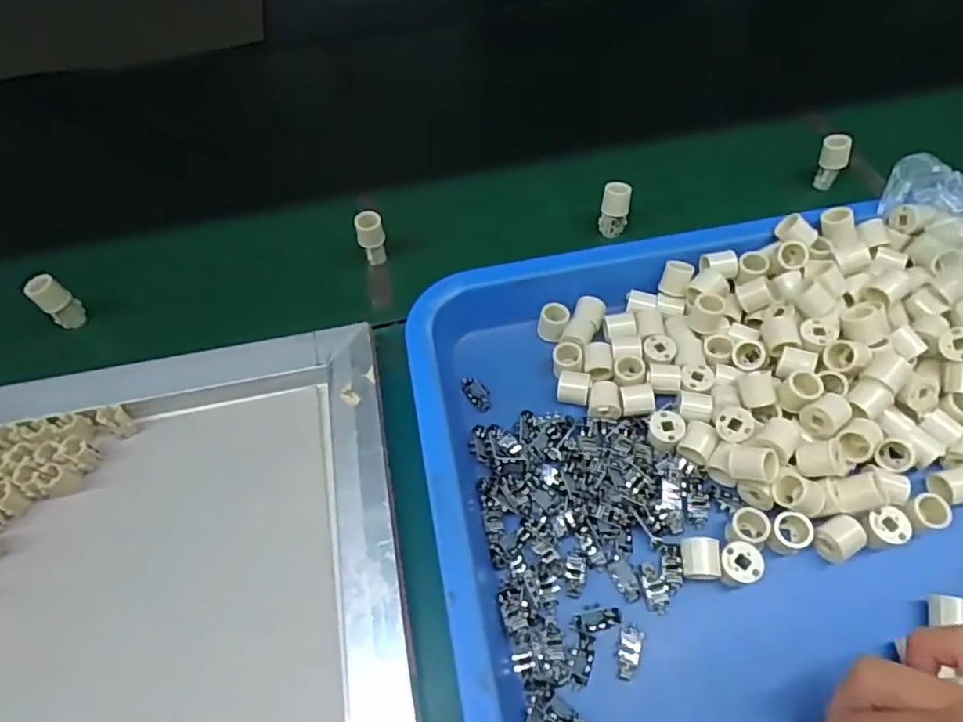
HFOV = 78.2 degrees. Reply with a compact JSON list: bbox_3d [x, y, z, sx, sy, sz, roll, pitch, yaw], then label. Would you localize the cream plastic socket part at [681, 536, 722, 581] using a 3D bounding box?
[{"bbox_3d":[0.115,0.104,0.312,0.019,0.015,0.019,2,57,4],"label":"cream plastic socket part"}]

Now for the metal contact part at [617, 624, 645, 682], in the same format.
[{"bbox_3d":[0.074,0.146,0.298,0.011,0.005,0.025,14,58,12],"label":"metal contact part"}]

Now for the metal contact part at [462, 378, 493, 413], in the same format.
[{"bbox_3d":[-0.003,0.021,0.382,0.014,0.004,0.028,-29,60,-16],"label":"metal contact part"}]

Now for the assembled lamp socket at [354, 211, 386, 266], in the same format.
[{"bbox_3d":[-0.081,-0.091,0.442,0.018,0.042,0.017,-9,57,-3],"label":"assembled lamp socket"}]

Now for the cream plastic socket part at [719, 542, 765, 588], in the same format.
[{"bbox_3d":[0.134,0.107,0.309,0.020,0.020,0.020,-1,57,2],"label":"cream plastic socket part"}]

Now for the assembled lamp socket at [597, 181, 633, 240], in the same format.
[{"bbox_3d":[0.102,-0.115,0.452,0.021,0.038,0.018,10,58,9],"label":"assembled lamp socket"}]

